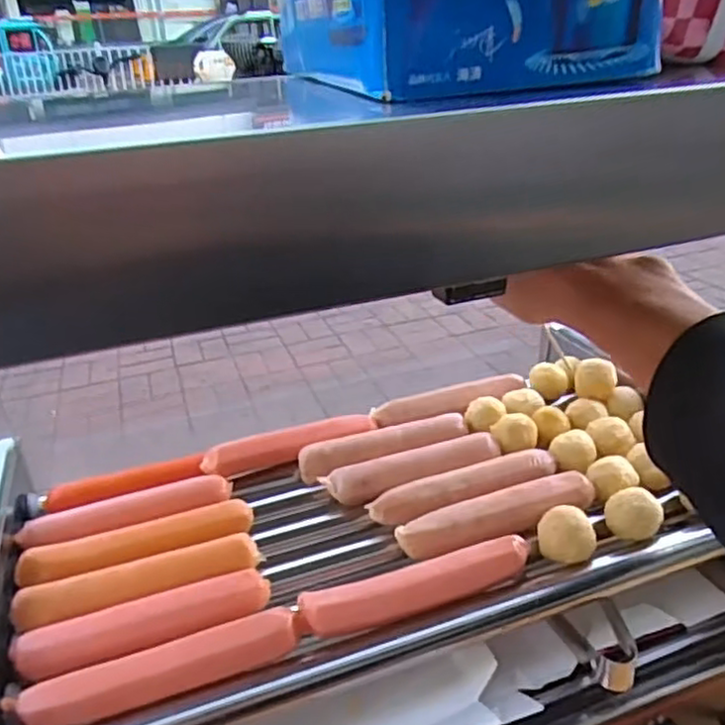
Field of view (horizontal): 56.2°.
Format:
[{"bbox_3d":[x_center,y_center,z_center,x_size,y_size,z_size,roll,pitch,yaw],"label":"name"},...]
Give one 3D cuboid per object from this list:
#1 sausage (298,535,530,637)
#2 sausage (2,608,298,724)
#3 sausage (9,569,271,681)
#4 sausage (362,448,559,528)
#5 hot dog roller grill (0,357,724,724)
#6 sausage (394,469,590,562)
[{"bbox_3d":[0.033,0.128,0.391,0.136,0.021,0.018,-11,28,-17],"label":"sausage"},{"bbox_3d":[-0.101,0.155,0.343,0.138,0.017,0.020,-11,28,-17],"label":"sausage"},{"bbox_3d":[-0.119,0.145,0.378,0.134,0.018,0.018,-12,28,-18],"label":"sausage"},{"bbox_3d":[0.072,0.084,0.465,0.133,0.021,0.022,-10,27,-15],"label":"sausage"},{"bbox_3d":[-0.010,0.193,0.468,0.475,0.217,0.272,-11,28,-17],"label":"hot dog roller grill"},{"bbox_3d":[0.089,0.097,0.436,0.133,0.023,0.025,-11,28,-17],"label":"sausage"}]

